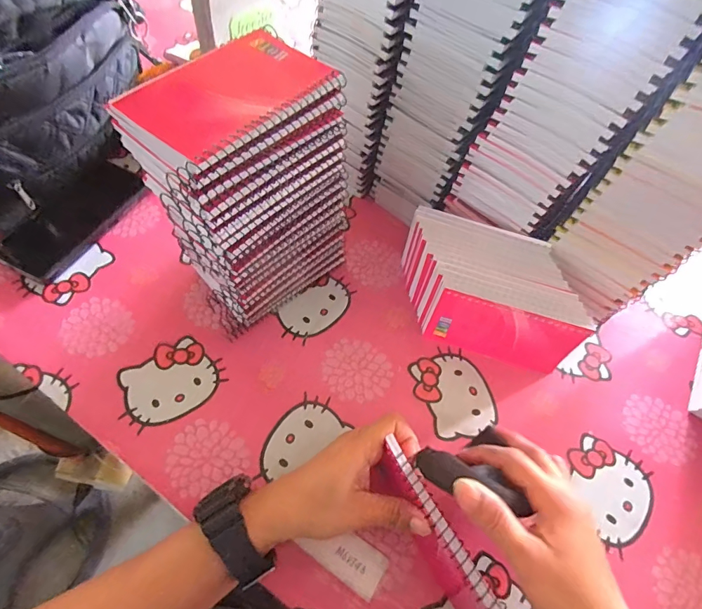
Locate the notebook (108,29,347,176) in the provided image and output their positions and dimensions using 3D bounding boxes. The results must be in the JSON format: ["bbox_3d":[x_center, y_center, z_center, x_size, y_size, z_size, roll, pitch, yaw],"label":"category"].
[{"bbox_3d":[-0.080,-0.140,0.271,0.084,0.017,0.133,36,62,16],"label":"notebook"}]

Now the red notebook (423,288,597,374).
[{"bbox_3d":[0.147,0.029,0.379,0.141,0.075,0.005,17,53,5],"label":"red notebook"}]

